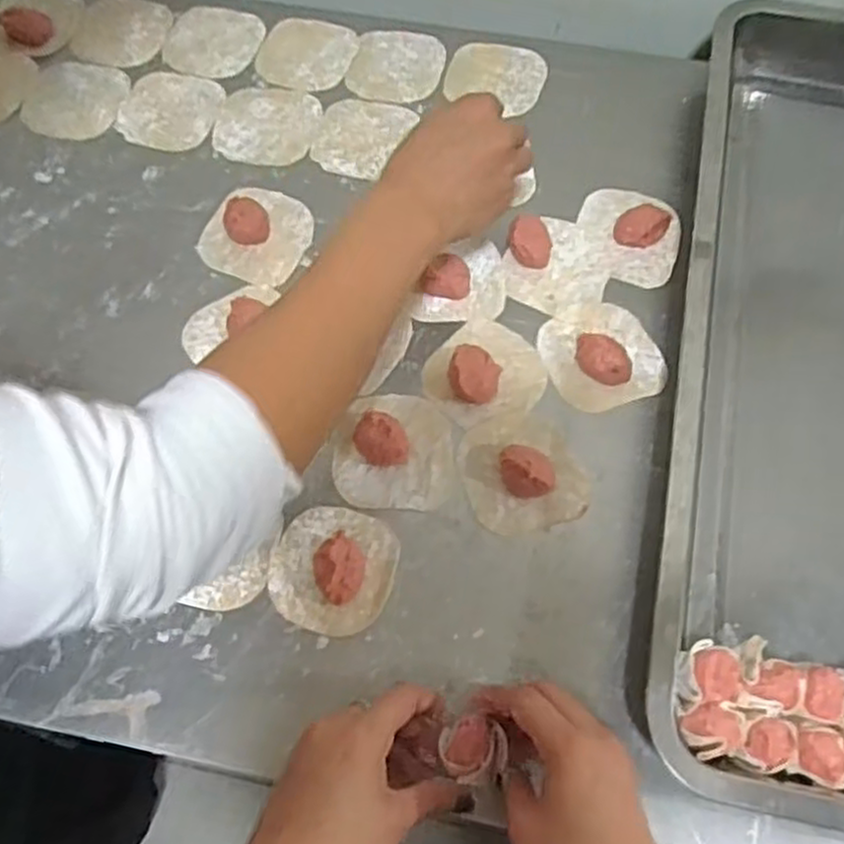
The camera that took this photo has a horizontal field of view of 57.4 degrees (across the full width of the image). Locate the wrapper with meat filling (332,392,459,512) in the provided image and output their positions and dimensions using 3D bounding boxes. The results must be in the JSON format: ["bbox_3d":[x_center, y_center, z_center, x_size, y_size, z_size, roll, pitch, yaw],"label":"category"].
[{"bbox_3d":[-0.017,0.014,0.504,0.080,0.023,0.079,4,67,1],"label":"wrapper with meat filling"}]

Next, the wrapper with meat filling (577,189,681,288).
[{"bbox_3d":[0.156,-0.144,0.577,0.076,0.017,0.078,19,68,7],"label":"wrapper with meat filling"}]

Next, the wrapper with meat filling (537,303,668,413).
[{"bbox_3d":[0.127,-0.051,0.539,0.075,0.019,0.080,0,67,-1],"label":"wrapper with meat filling"}]

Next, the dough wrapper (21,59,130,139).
[{"bbox_3d":[-0.286,-0.266,0.635,0.079,0.005,0.078,0,67,-1],"label":"dough wrapper"}]

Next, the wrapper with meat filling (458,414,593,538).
[{"bbox_3d":[0.066,0.029,0.499,0.075,0.025,0.079,0,67,-1],"label":"wrapper with meat filling"}]

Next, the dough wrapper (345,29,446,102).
[{"bbox_3d":[-0.020,-0.303,0.654,0.074,0.007,0.079,15,68,5],"label":"dough wrapper"}]

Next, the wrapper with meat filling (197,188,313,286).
[{"bbox_3d":[-0.125,-0.146,0.583,0.076,0.019,0.082,23,69,8],"label":"wrapper with meat filling"}]

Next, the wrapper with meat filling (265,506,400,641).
[{"bbox_3d":[-0.056,0.088,0.474,0.075,0.024,0.076,0,67,-1],"label":"wrapper with meat filling"}]

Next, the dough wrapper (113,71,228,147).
[{"bbox_3d":[-0.206,-0.257,0.633,0.080,0.004,0.074,12,68,4],"label":"dough wrapper"}]

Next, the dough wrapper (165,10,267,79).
[{"bbox_3d":[-0.179,-0.327,0.661,0.078,0.004,0.080,0,67,-1],"label":"dough wrapper"}]

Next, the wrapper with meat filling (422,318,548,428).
[{"bbox_3d":[0.045,-0.035,0.529,0.072,0.018,0.077,0,67,-1],"label":"wrapper with meat filling"}]

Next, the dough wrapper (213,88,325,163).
[{"bbox_3d":[-0.125,-0.242,0.625,0.079,0.004,0.076,8,67,3],"label":"dough wrapper"}]

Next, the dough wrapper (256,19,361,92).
[{"bbox_3d":[-0.097,-0.314,0.656,0.075,0.004,0.080,0,67,-1],"label":"dough wrapper"}]

